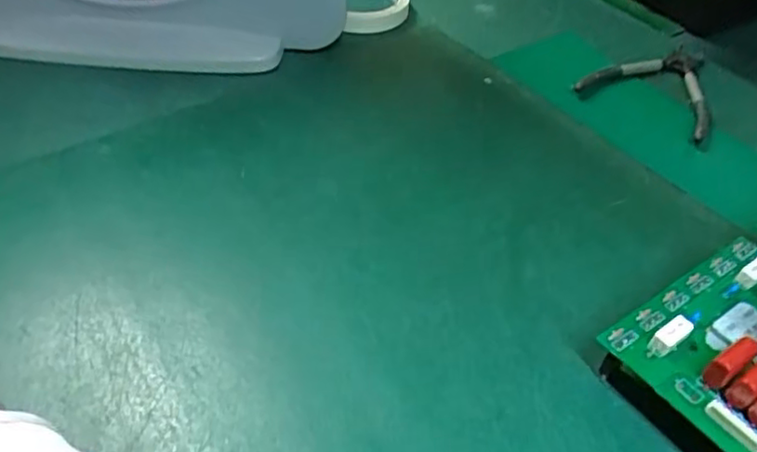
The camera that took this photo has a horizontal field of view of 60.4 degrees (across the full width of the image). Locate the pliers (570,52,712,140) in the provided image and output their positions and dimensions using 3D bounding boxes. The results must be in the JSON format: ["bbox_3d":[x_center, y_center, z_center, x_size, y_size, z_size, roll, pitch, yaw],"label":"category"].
[{"bbox_3d":[0.251,-0.130,0.576,0.110,0.009,0.130,29,50,23],"label":"pliers"}]

